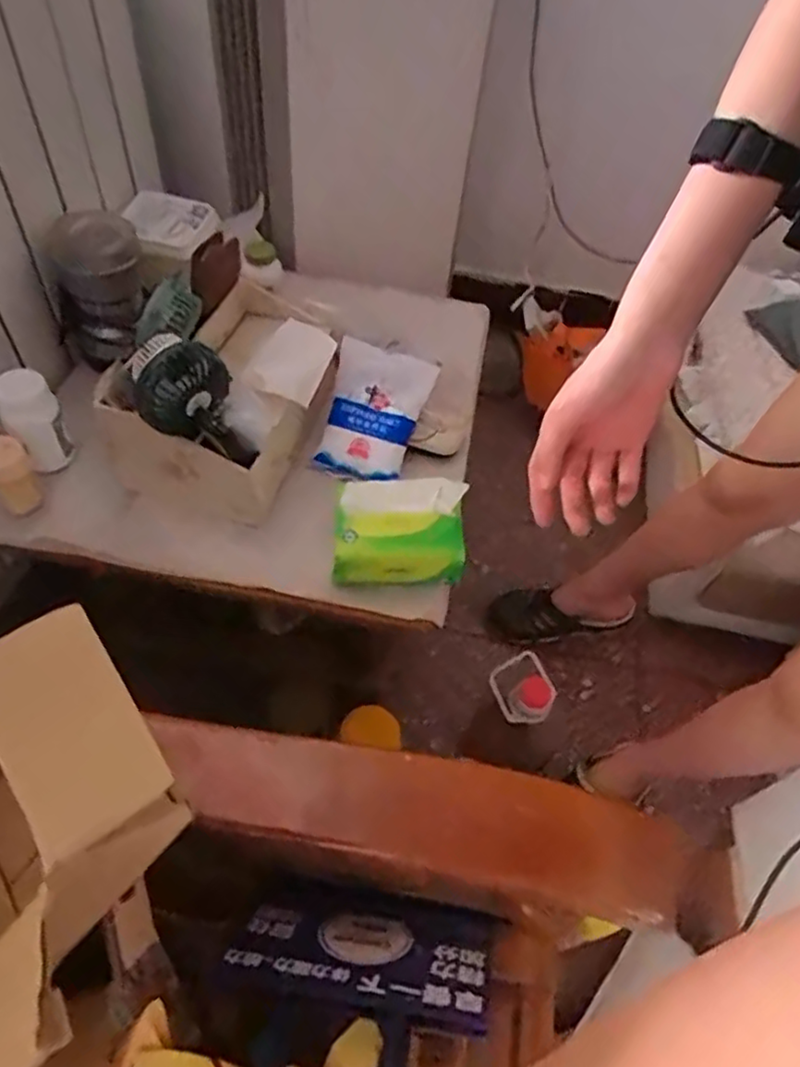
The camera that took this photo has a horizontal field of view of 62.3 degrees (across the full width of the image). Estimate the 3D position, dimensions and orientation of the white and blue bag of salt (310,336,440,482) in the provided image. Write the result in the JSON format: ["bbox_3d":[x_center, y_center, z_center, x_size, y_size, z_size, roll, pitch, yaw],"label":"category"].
[{"bbox_3d":[-0.029,-0.147,0.810,0.117,0.057,0.180,13,61,-1],"label":"white and blue bag of salt"}]

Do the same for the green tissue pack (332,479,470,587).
[{"bbox_3d":[0.000,-0.006,0.700,0.133,0.053,0.109,2,53,-4],"label":"green tissue pack"}]

